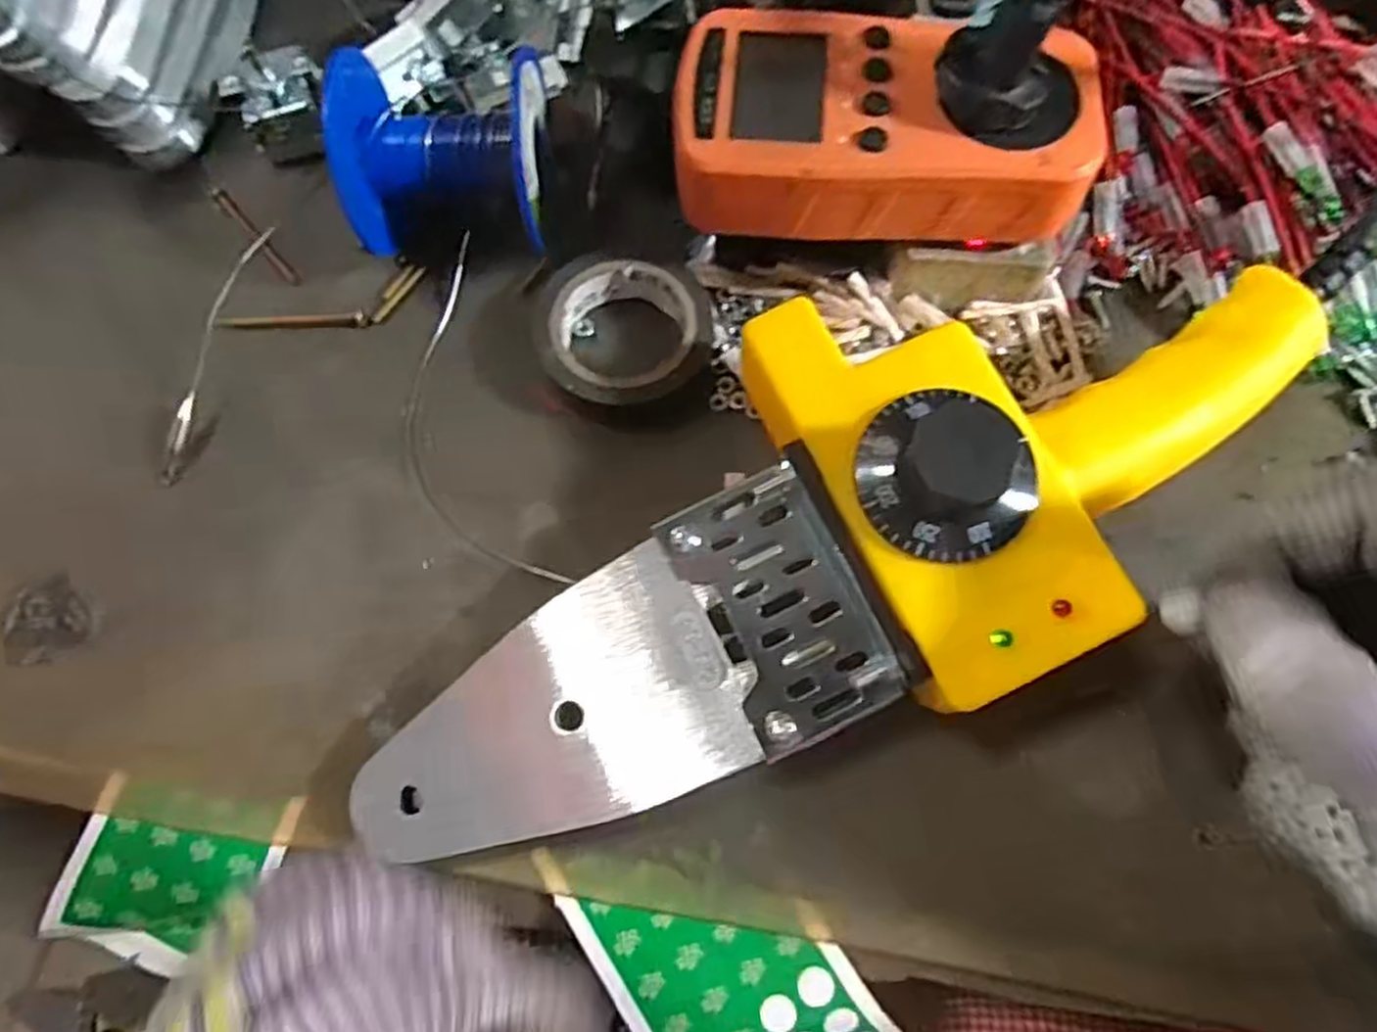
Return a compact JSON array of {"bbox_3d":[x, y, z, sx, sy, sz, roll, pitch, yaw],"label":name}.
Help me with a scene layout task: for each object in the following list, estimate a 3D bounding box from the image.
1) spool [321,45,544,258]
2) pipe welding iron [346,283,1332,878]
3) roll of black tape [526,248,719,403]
[{"bbox_3d":[-0.084,-0.126,0.275,0.069,0.057,0.063,0,72,2],"label":"spool"},{"bbox_3d":[0.040,0.003,0.224,0.293,0.057,0.114,-18,72,-4],"label":"pipe welding iron"},{"bbox_3d":[-0.023,-0.065,0.276,0.060,0.017,0.057,-1,71,2],"label":"roll of black tape"}]

